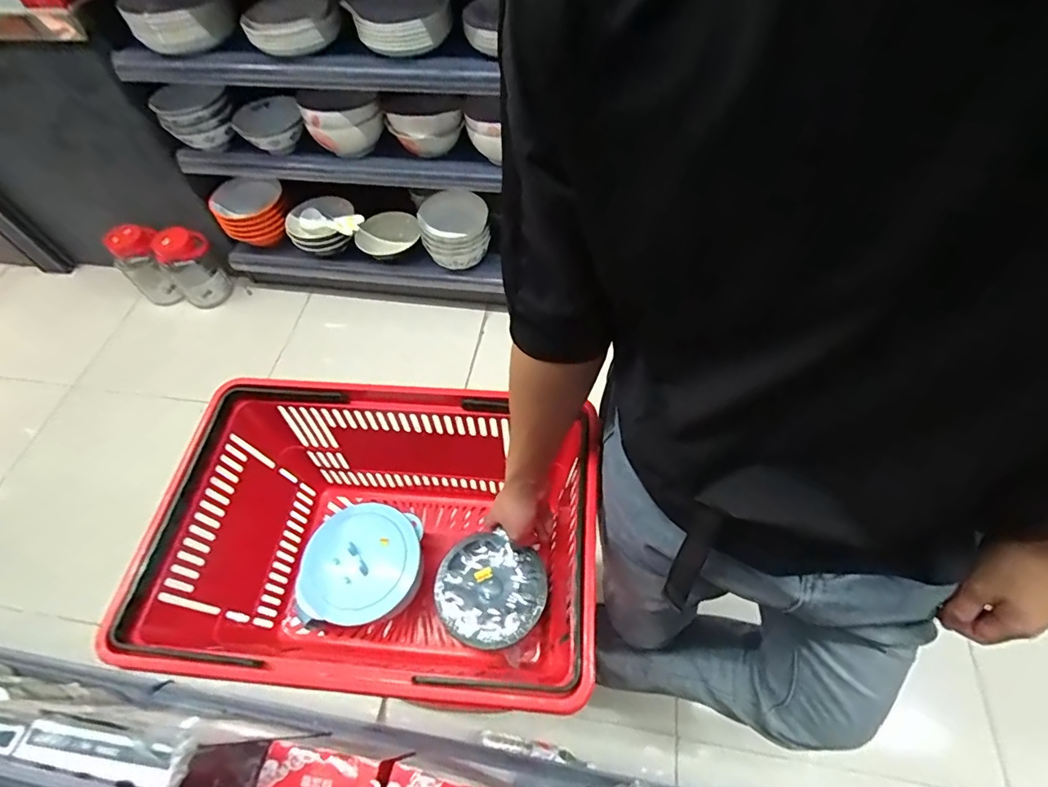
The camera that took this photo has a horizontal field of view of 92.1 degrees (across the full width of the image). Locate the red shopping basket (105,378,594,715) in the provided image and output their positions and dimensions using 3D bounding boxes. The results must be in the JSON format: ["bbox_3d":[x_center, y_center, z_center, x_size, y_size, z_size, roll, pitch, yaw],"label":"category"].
[{"bbox_3d":[-0.150,0.183,0.643,0.454,0.265,0.298,2,58,3],"label":"red shopping basket"}]

